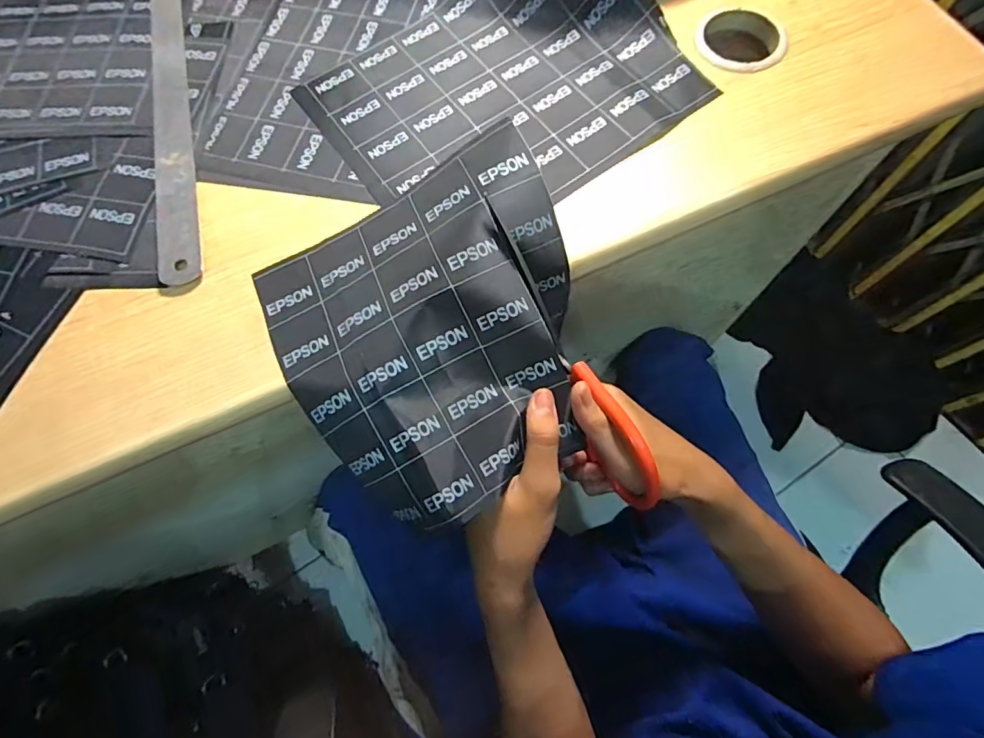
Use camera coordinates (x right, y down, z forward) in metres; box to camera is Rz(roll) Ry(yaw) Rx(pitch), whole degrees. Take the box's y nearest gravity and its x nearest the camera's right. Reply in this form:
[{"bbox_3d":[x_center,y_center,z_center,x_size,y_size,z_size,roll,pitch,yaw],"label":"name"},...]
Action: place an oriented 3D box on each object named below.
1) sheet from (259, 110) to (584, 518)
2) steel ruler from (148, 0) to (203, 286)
[{"bbox_3d":[-0.031,-0.023,0.302,0.185,0.061,0.190,-24,70,-8],"label":"sheet"},{"bbox_3d":[-0.279,-0.320,0.434,0.030,0.005,0.577,-14,70,-6],"label":"steel ruler"}]

